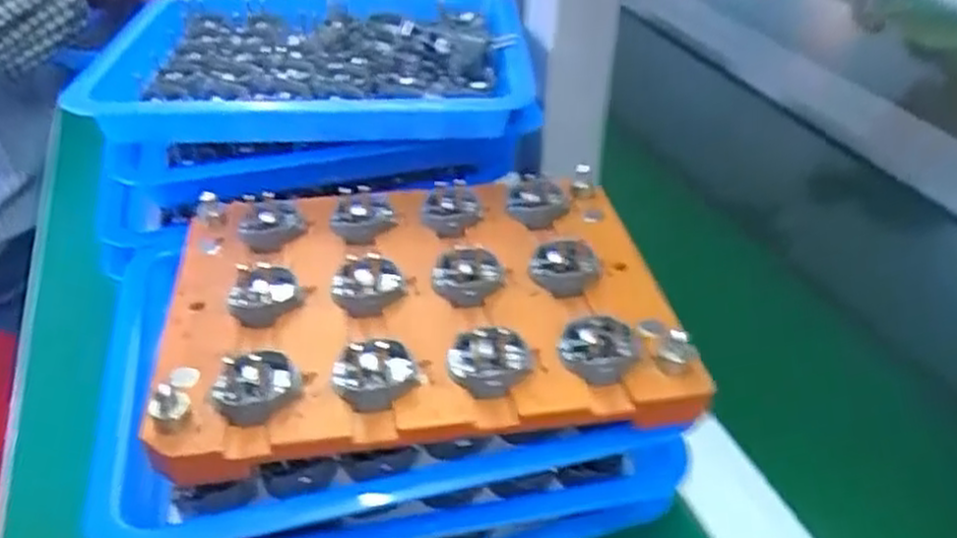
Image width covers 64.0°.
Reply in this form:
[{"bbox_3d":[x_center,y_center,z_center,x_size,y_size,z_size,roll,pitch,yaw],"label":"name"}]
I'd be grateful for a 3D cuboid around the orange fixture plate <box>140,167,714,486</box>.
[{"bbox_3d":[-0.024,0.010,0.298,0.181,0.019,0.141,-5,37,-11],"label":"orange fixture plate"}]

